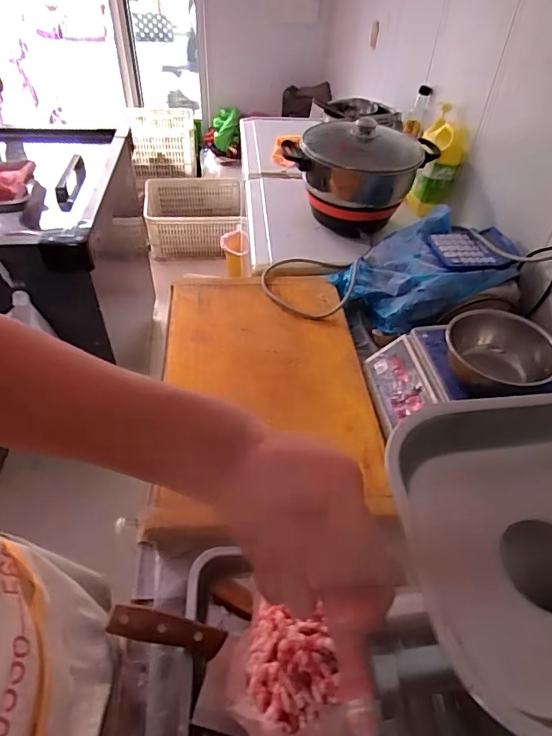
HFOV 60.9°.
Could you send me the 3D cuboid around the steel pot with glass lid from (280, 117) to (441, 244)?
[{"bbox_3d":[0.199,-0.471,1.174,0.324,0.230,0.238,20,48,15],"label":"steel pot with glass lid"}]

